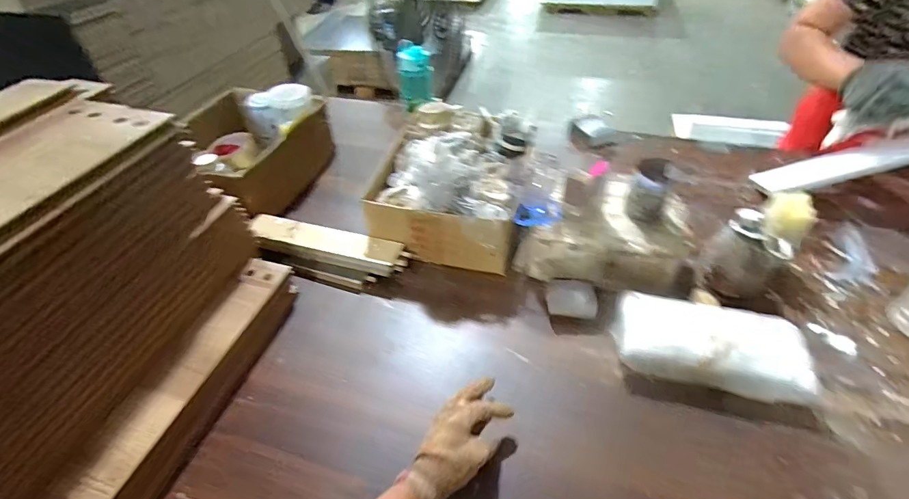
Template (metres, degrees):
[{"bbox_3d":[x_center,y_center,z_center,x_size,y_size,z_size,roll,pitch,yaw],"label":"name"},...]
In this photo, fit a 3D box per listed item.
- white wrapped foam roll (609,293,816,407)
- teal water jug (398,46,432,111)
[{"bbox_3d":[0.343,0.133,0.587,0.235,0.065,0.108,10,46,13],"label":"white wrapped foam roll"},{"bbox_3d":[-0.089,-0.392,0.988,0.071,0.127,0.063,-5,44,-3],"label":"teal water jug"}]

